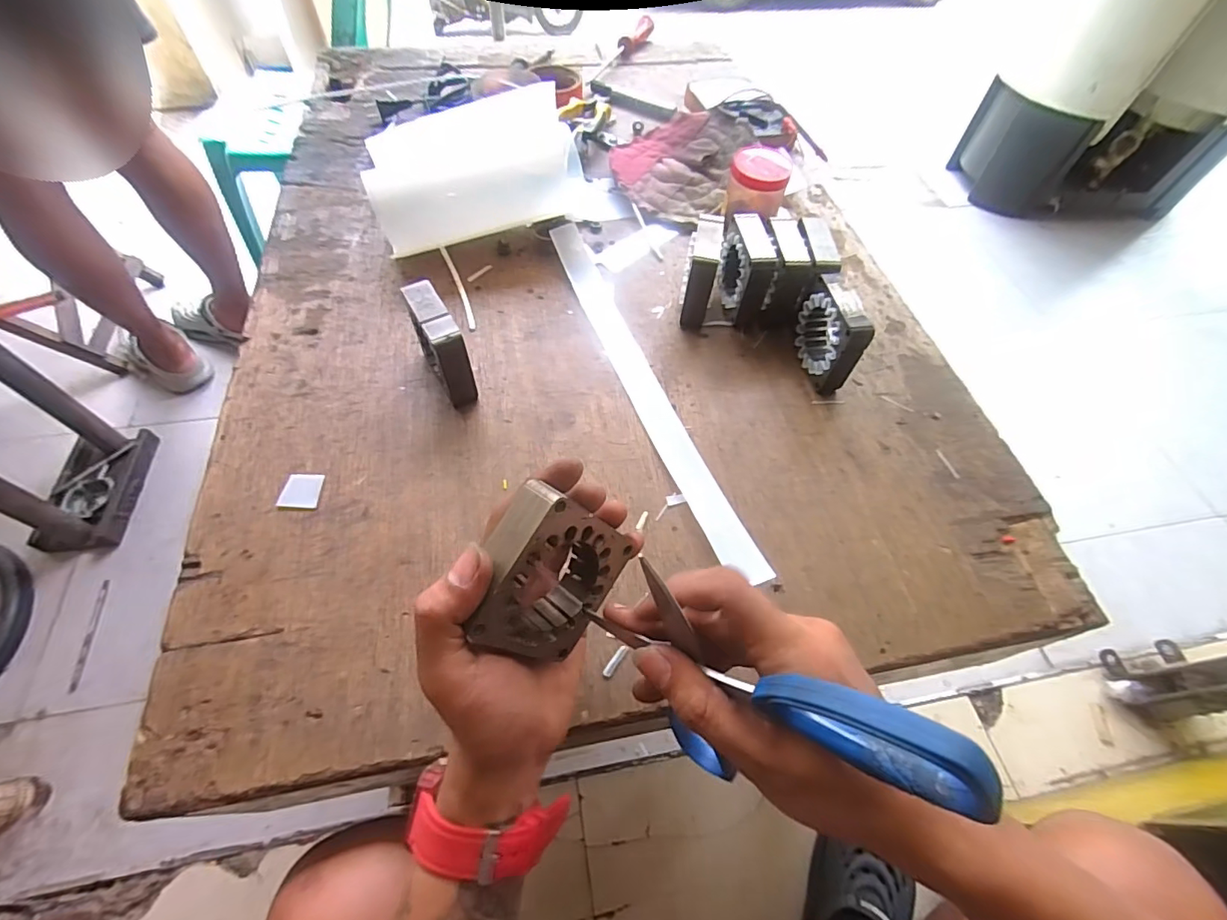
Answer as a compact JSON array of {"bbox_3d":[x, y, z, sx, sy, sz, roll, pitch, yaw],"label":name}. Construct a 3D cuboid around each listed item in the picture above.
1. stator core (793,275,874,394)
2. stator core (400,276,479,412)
[{"bbox_3d":[0.184,-0.112,0.449,0.022,0.075,0.082,-6,58,-7],"label":"stator core"},{"bbox_3d":[-0.140,-0.091,0.418,0.028,0.078,0.068,-23,62,-17],"label":"stator core"}]

